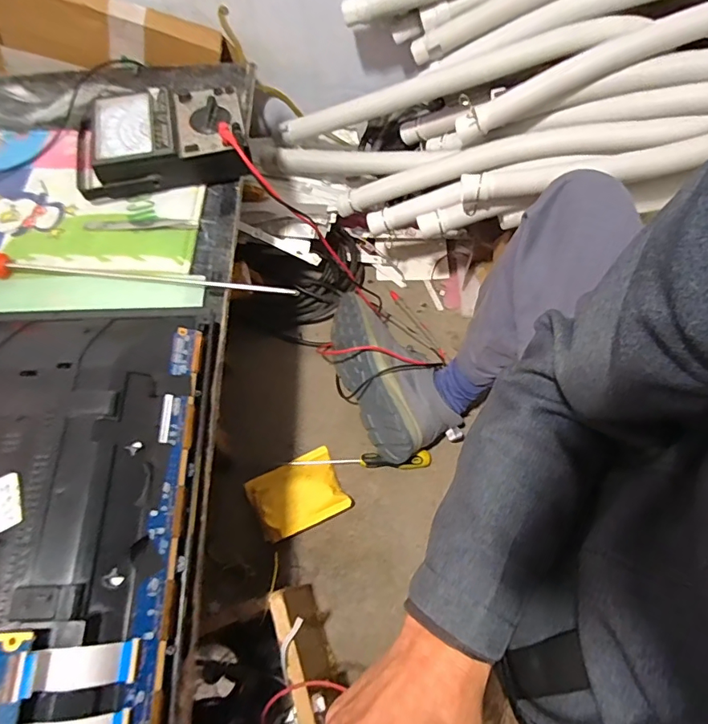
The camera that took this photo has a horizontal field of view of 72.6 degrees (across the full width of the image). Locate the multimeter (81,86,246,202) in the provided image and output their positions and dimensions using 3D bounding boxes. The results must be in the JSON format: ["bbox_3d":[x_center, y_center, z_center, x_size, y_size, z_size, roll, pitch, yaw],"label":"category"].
[{"bbox_3d":[-0.218,-0.251,0.543,0.185,0.048,0.113,-11,64,-3],"label":"multimeter"}]

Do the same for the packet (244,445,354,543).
[{"bbox_3d":[-0.079,0.185,0.678,0.123,0.050,0.101,-26,66,-10],"label":"packet"}]

